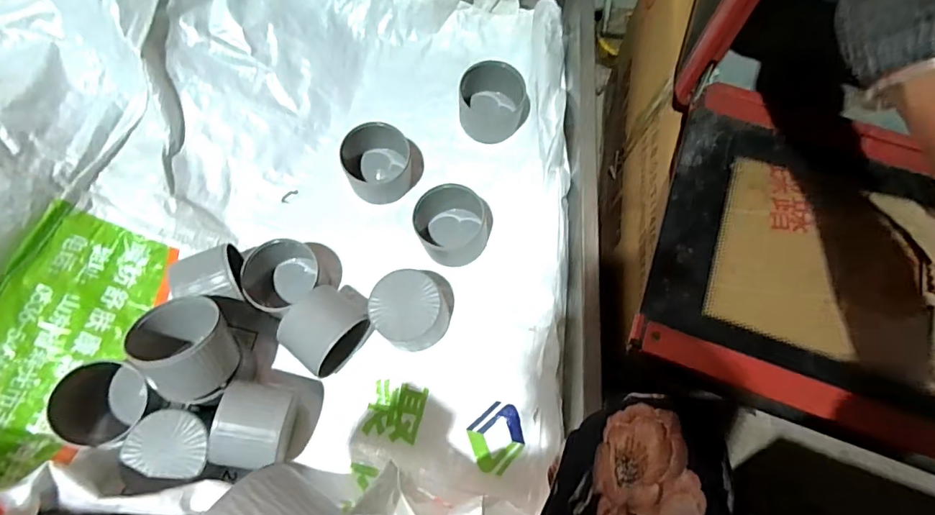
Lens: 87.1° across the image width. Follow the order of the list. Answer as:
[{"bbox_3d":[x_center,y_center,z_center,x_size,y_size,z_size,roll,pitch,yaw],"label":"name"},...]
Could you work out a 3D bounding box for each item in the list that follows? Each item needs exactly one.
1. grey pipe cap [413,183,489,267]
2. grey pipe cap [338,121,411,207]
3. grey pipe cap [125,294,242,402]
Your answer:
[{"bbox_3d":[-0.022,-0.045,0.764,0.100,0.089,0.106,-1,70,2],"label":"grey pipe cap"},{"bbox_3d":[-0.147,-0.152,0.796,0.099,0.084,0.101,-1,70,2],"label":"grey pipe cap"},{"bbox_3d":[-0.356,0.113,0.623,0.106,0.089,0.102,-33,49,-28],"label":"grey pipe cap"}]

